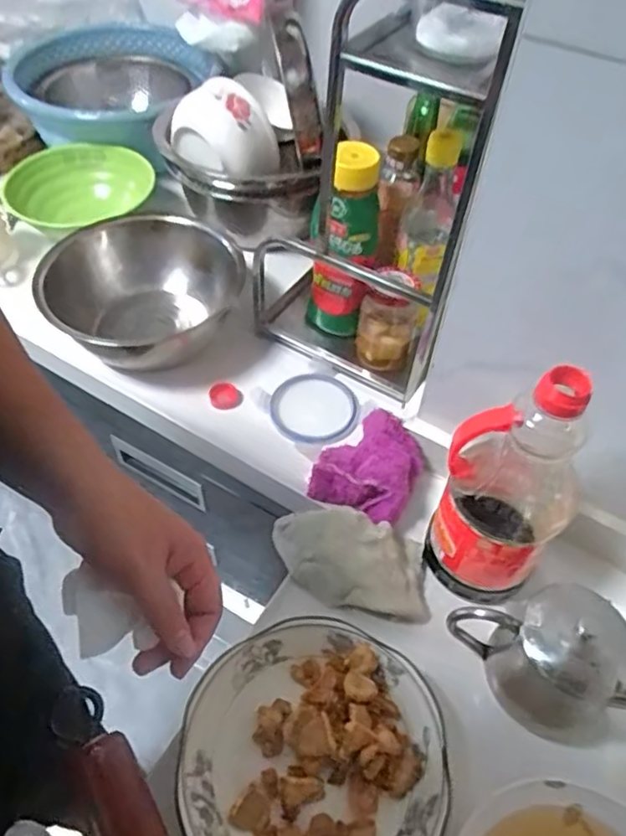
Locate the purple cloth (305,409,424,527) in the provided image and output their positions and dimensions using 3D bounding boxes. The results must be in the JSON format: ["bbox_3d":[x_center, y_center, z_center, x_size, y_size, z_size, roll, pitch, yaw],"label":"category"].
[{"bbox_3d":[0.055,0.046,0.636,0.103,0.050,0.104,20,54,13],"label":"purple cloth"}]

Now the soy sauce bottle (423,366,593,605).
[{"bbox_3d":[0.159,0.054,0.506,0.090,0.248,0.098,1,52,-1],"label":"soy sauce bottle"}]

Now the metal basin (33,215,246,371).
[{"bbox_3d":[-0.204,-0.154,0.760,0.175,0.098,0.233,20,54,13],"label":"metal basin"}]

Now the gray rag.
[{"bbox_3d":[0.035,0.132,0.570,0.145,0.049,0.081,8,52,4],"label":"gray rag"}]

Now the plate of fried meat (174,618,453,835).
[{"bbox_3d":[0.000,0.258,0.474,0.195,0.036,0.192,1,52,-1],"label":"plate of fried meat"}]

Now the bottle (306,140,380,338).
[{"bbox_3d":[0.032,-0.185,0.707,0.071,0.222,0.072,4,52,1],"label":"bottle"}]

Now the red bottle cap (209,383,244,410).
[{"bbox_3d":[-0.102,-0.025,0.727,0.038,0.012,0.038,1,52,-1],"label":"red bottle cap"}]

